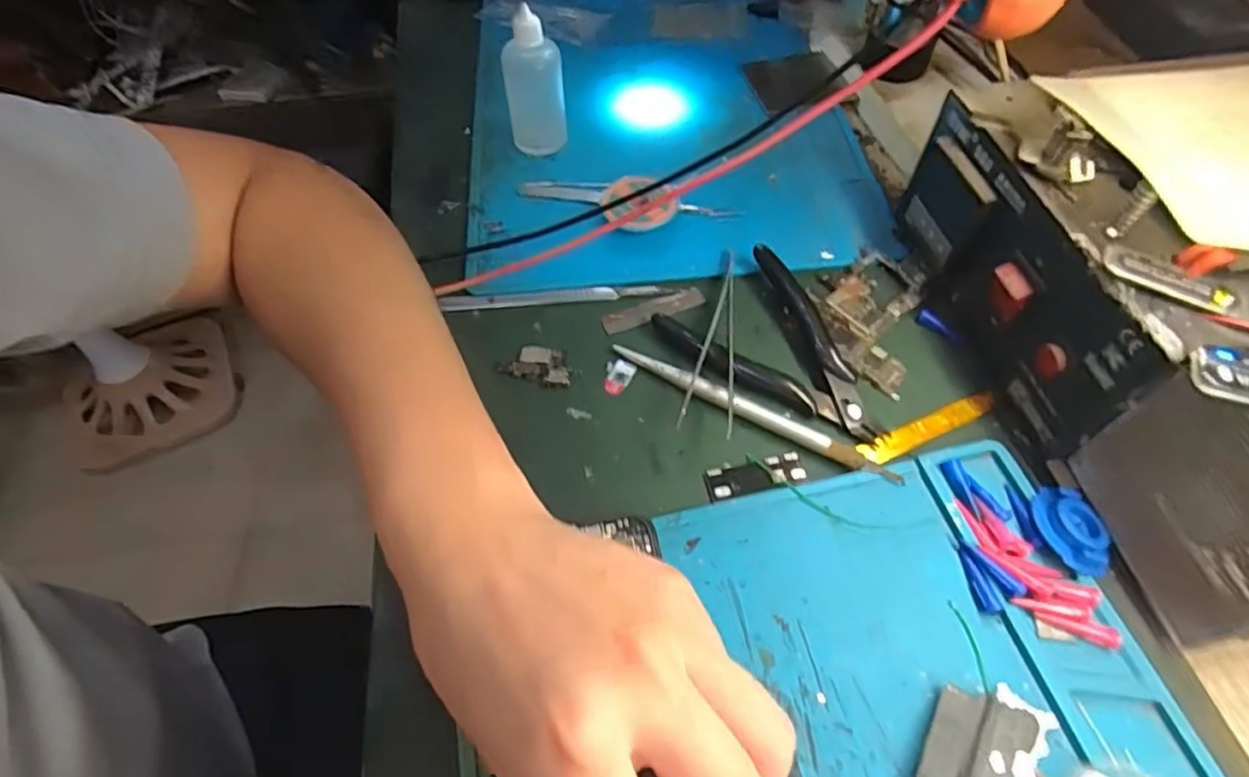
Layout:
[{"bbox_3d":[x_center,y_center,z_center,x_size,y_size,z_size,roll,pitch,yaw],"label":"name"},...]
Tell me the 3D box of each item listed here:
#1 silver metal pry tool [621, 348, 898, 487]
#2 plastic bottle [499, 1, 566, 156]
[{"bbox_3d":[0.058,0.009,0.297,0.142,0.009,0.011,24,60,19],"label":"silver metal pry tool"},{"bbox_3d":[-0.055,-0.182,0.386,0.030,0.079,0.027,-26,58,-14],"label":"plastic bottle"}]

